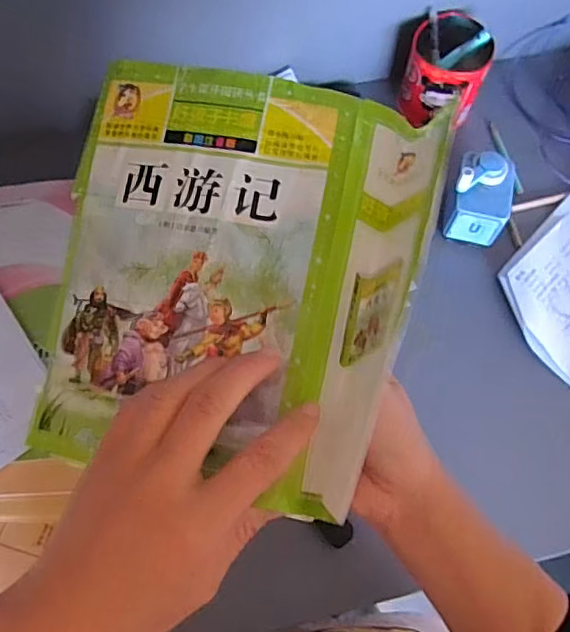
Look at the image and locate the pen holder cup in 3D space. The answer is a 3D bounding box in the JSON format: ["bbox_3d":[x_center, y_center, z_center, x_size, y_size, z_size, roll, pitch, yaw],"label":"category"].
[{"bbox_3d":[0.186,-0.279,0.648,0.088,0.092,0.090,0,69,-1],"label":"pen holder cup"}]

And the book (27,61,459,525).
[{"bbox_3d":[-0.029,-0.026,0.314,0.204,0.034,0.231,10,80,9],"label":"book"}]

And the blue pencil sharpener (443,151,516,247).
[{"bbox_3d":[0.203,-0.126,0.592,0.067,0.086,0.077,11,69,3],"label":"blue pencil sharpener"}]

